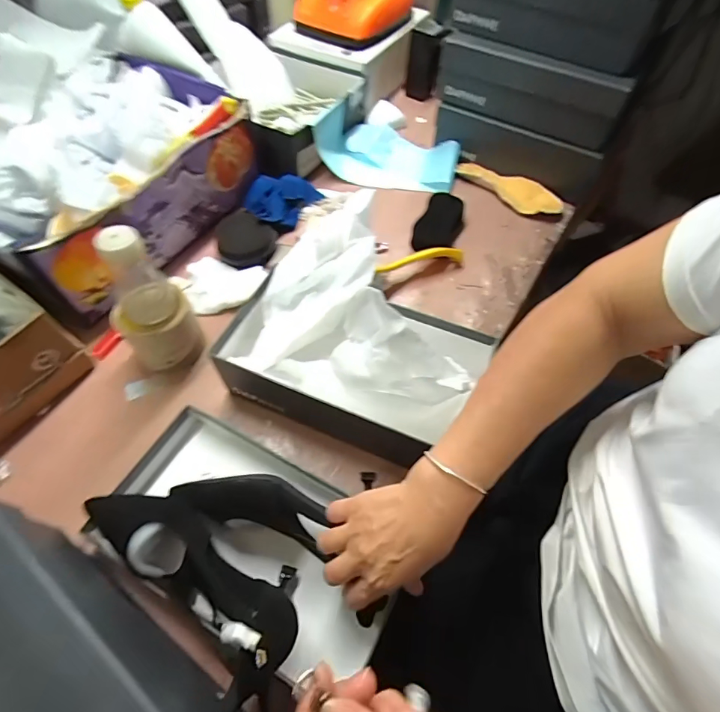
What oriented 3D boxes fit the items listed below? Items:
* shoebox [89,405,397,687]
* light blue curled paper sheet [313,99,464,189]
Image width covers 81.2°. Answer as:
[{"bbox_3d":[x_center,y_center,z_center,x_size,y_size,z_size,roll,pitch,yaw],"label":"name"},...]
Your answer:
[{"bbox_3d":[-0.109,0.175,0.417,0.300,0.077,0.157,26,61,14],"label":"shoebox"},{"bbox_3d":[0.057,-0.388,0.783,0.251,0.102,0.156,11,58,5],"label":"light blue curled paper sheet"}]

